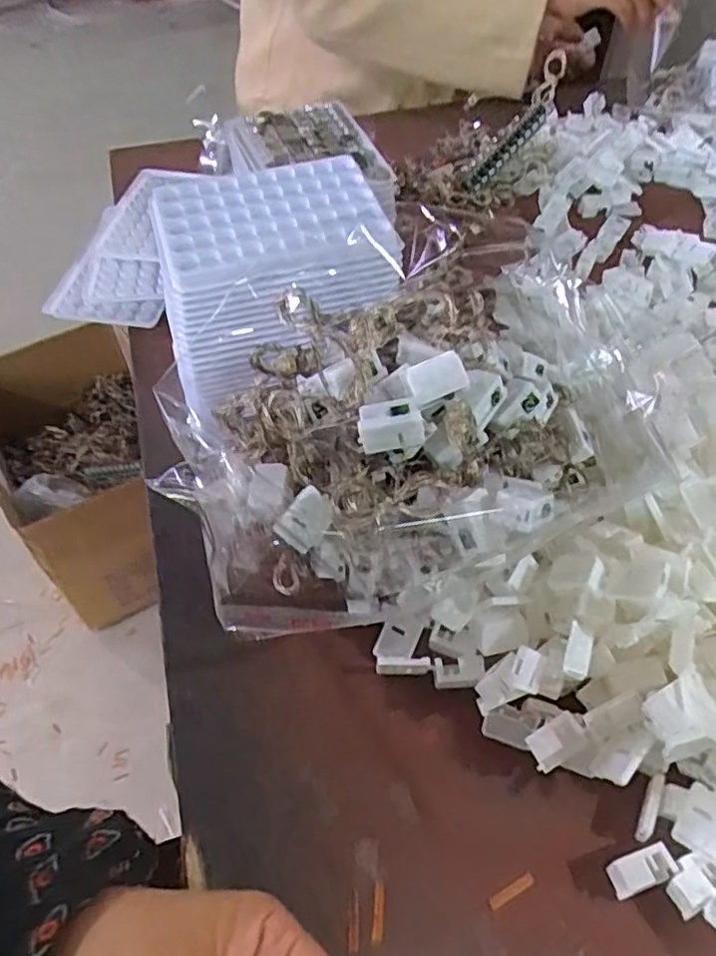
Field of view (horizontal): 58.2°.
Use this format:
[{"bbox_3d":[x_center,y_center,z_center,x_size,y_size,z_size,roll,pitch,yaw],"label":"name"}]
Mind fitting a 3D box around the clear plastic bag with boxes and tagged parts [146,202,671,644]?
[{"bbox_3d":[0.036,-0.009,0.335,0.250,0.137,0.139,-20,56,-14],"label":"clear plastic bag with boxes and tagged parts"}]

